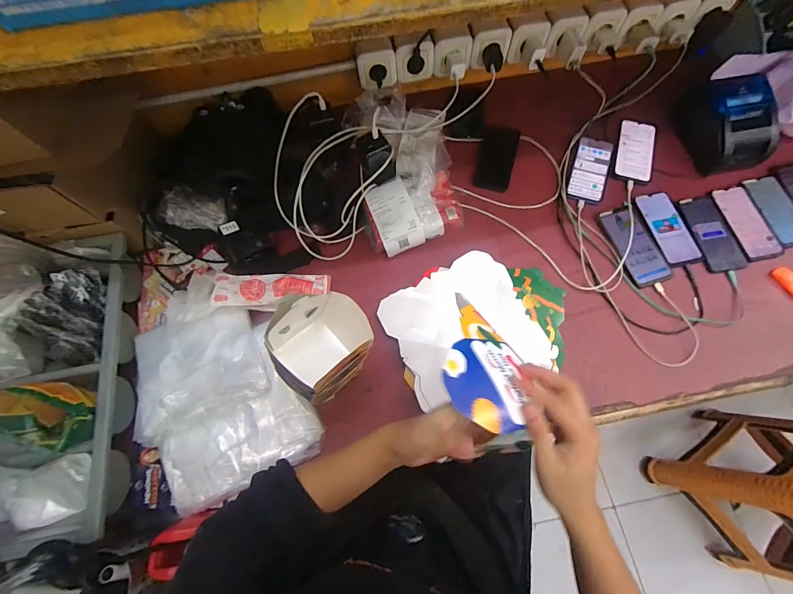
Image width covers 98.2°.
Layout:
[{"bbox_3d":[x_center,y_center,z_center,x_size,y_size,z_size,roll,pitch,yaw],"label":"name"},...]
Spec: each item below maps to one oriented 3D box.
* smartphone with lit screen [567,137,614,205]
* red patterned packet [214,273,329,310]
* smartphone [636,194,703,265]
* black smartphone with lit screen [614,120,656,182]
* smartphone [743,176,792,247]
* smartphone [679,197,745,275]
[{"bbox_3d":[0.421,-0.275,0.743,0.073,0.014,0.160,18,72,8],"label":"smartphone with lit screen"},{"bbox_3d":[-0.230,-0.013,0.635,0.199,0.029,0.067,-1,70,2],"label":"red patterned packet"},{"bbox_3d":[0.548,-0.139,0.692,0.073,0.008,0.160,-12,70,-2],"label":"smartphone"},{"bbox_3d":[0.529,-0.326,0.757,0.077,0.006,0.160,17,72,8],"label":"black smartphone with lit screen"},{"bbox_3d":[0.782,-0.177,0.704,0.067,0.010,0.156,-13,70,-2],"label":"smartphone"},{"bbox_3d":[0.632,-0.128,0.686,0.064,0.010,0.163,-7,70,0],"label":"smartphone"}]

